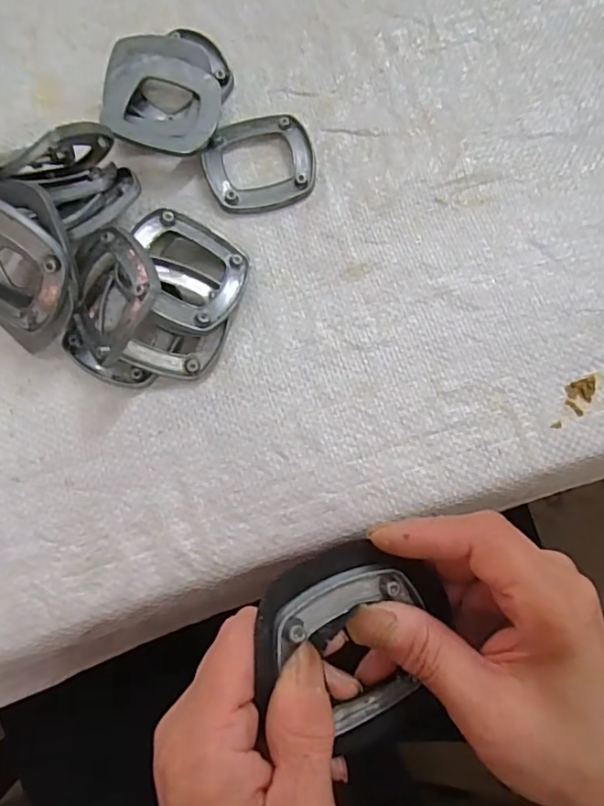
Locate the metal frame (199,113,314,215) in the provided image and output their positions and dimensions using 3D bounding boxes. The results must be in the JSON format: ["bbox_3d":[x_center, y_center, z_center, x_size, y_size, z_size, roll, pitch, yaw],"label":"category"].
[{"bbox_3d":[-0.024,-0.137,0.303,0.061,0.008,0.056,-10,78,-1],"label":"metal frame"}]

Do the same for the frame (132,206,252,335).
[{"bbox_3d":[-0.060,-0.066,0.272,0.059,0.007,0.060,28,69,-14],"label":"frame"}]

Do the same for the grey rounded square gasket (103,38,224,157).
[{"bbox_3d":[-0.079,-0.174,0.298,0.065,0.007,0.071,4,79,0],"label":"grey rounded square gasket"}]

